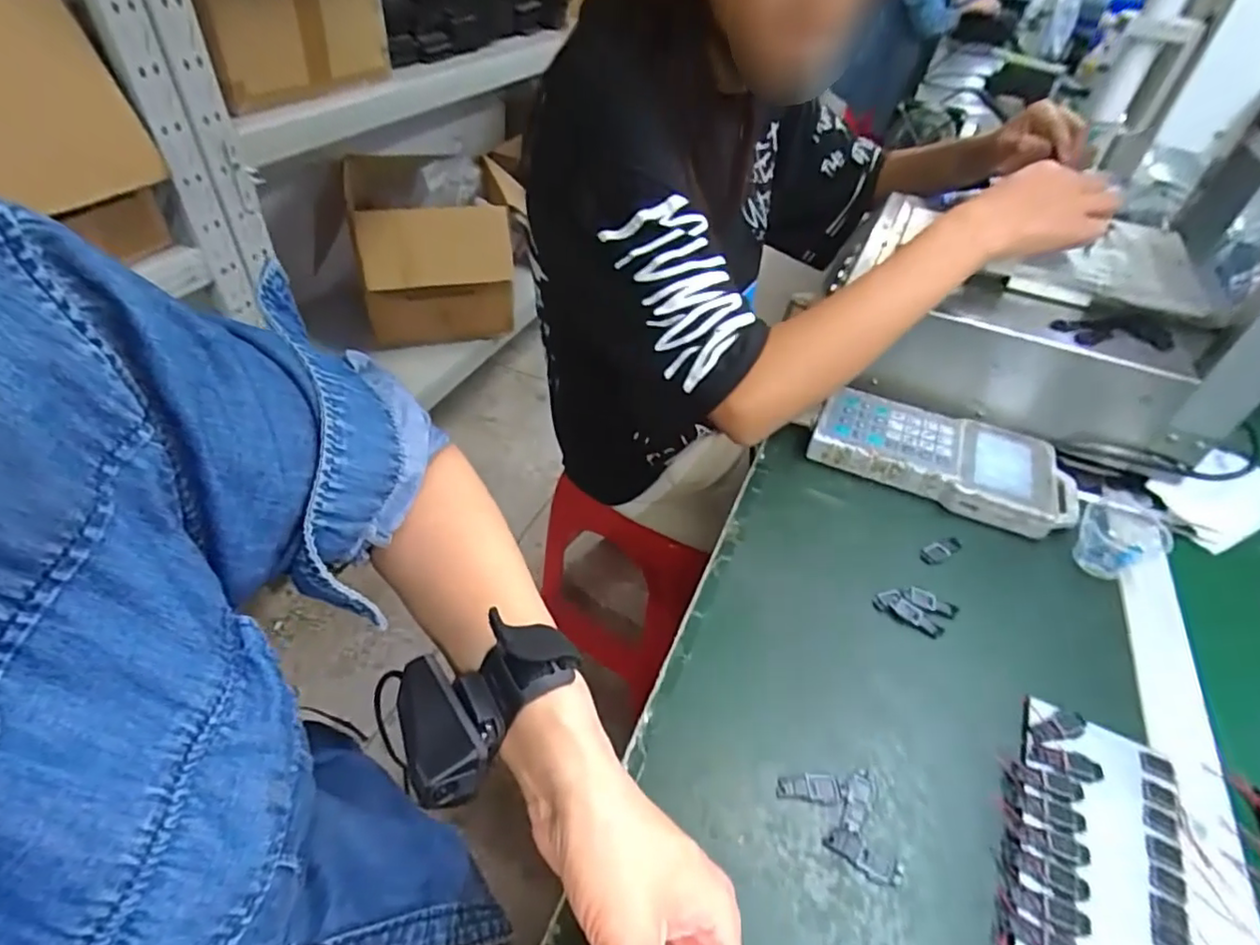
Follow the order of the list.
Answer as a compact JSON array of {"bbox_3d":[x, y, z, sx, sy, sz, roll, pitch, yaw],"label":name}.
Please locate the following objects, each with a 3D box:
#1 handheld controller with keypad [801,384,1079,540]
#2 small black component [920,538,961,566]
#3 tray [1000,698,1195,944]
[{"bbox_3d":[0.284,-0.012,0.564,0.227,0.037,0.109,19,45,15],"label":"handheld controller with keypad"},{"bbox_3d":[0.252,0.062,0.501,0.043,0.004,0.016,-23,49,-26],"label":"small black component"},{"bbox_3d":[0.250,0.224,0.333,0.088,0.008,0.198,23,46,19],"label":"tray"}]

